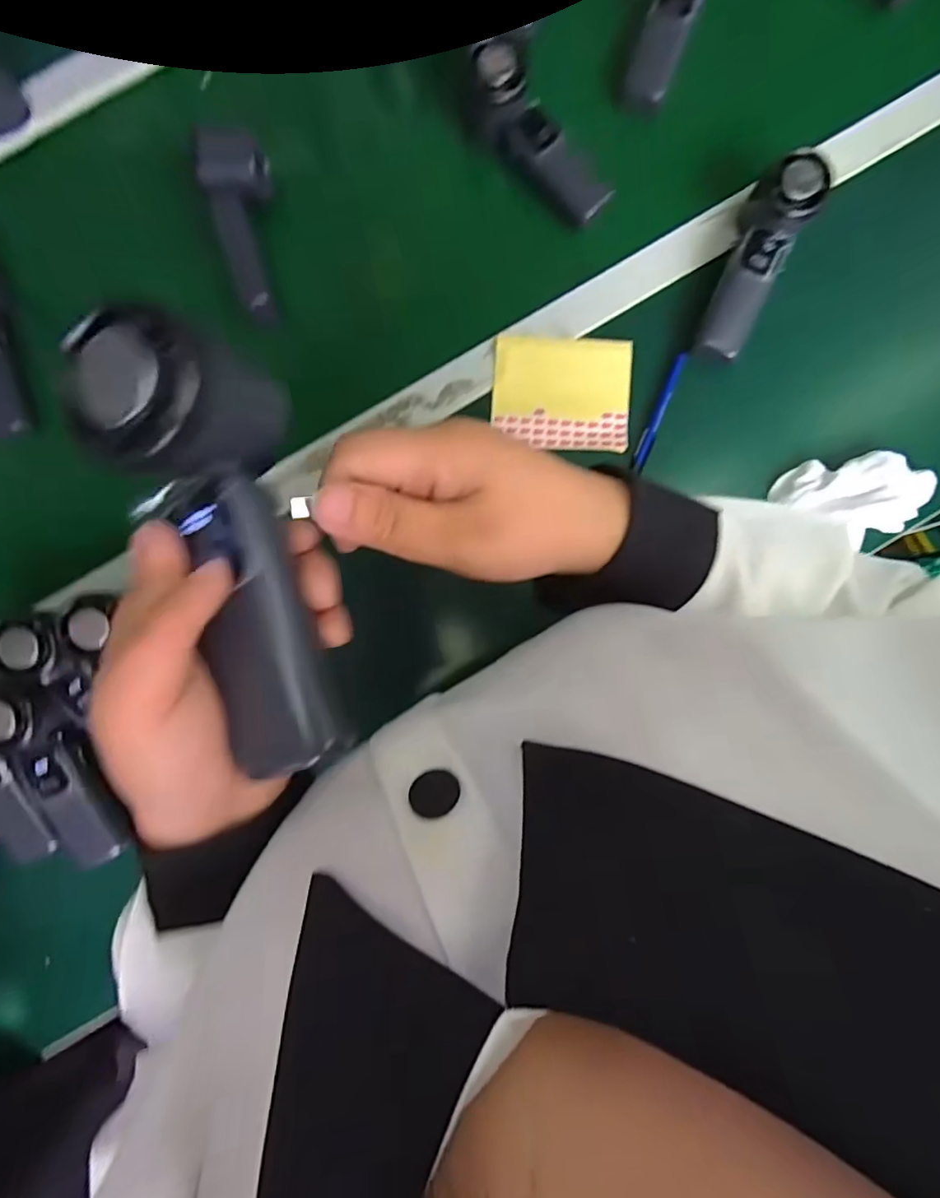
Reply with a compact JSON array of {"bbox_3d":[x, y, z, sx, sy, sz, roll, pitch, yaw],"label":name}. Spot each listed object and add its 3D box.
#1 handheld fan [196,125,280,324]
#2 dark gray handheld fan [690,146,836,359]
[{"bbox_3d":[-0.191,-0.327,0.479,0.054,0.045,0.166,-19,86,1],"label":"handheld fan"},{"bbox_3d":[0.242,-0.286,0.461,0.049,0.037,0.161,23,101,3],"label":"dark gray handheld fan"}]

